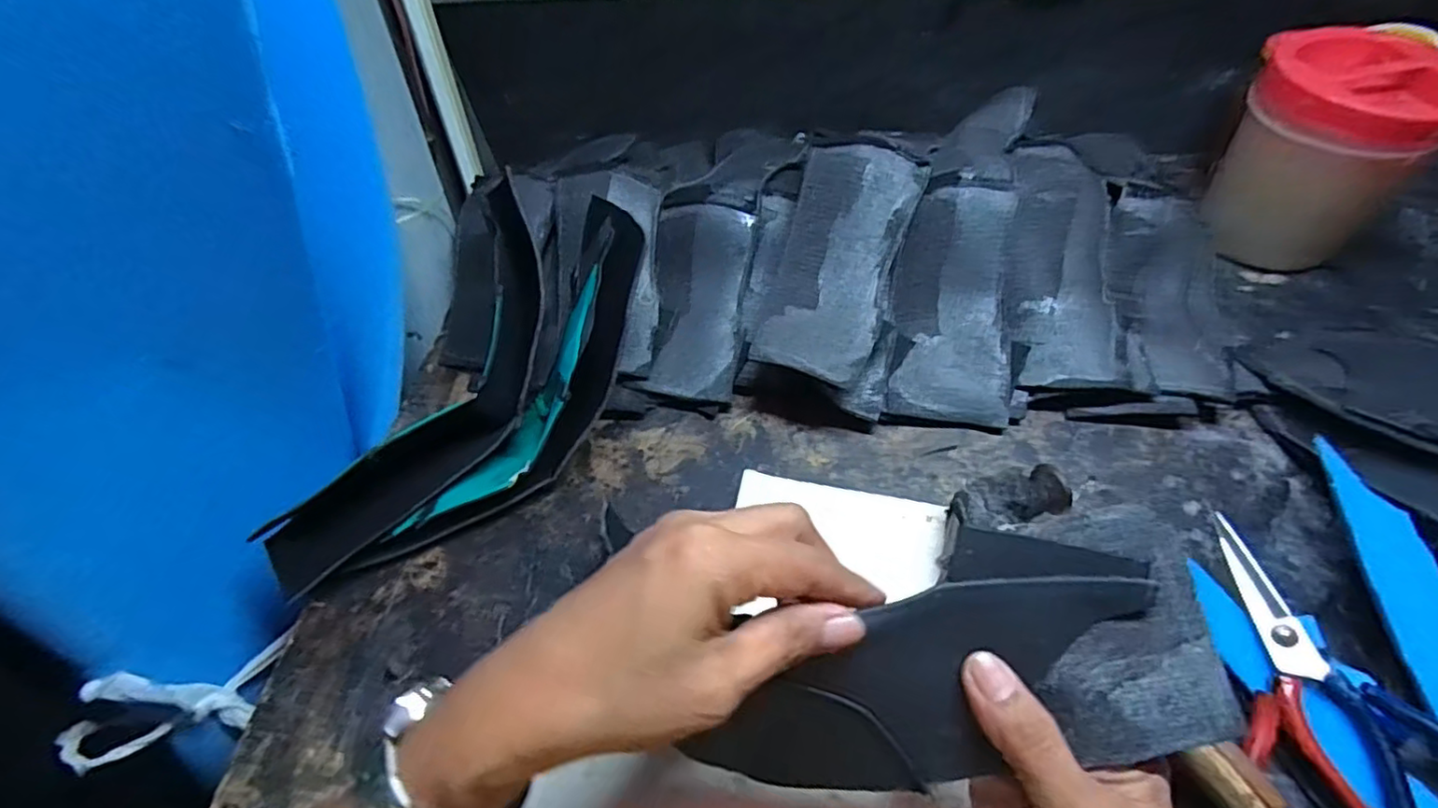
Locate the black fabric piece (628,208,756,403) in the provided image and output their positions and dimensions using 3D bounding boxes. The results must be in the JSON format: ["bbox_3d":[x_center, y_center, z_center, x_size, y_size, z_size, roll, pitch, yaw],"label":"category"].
[{"bbox_3d":[-0.017,-0.082,0.502,0.077,0.021,0.163,2,75,7],"label":"black fabric piece"}]

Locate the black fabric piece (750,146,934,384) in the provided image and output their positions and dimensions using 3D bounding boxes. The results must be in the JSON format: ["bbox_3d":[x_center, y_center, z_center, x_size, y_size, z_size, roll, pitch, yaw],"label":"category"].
[{"bbox_3d":[0.086,-0.102,0.458,0.083,0.029,0.176,15,80,16],"label":"black fabric piece"}]

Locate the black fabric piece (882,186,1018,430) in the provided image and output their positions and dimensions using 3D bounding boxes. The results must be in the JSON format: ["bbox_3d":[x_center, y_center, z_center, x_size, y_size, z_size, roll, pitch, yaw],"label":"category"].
[{"bbox_3d":[0.171,-0.071,0.462,0.081,0.024,0.167,4,87,9],"label":"black fabric piece"}]

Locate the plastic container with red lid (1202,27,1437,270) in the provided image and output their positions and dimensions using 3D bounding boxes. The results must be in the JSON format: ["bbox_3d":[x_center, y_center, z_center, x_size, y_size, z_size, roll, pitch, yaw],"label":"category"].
[{"bbox_3d":[0.456,-0.191,0.487,0.122,0.139,0.101,25,60,22],"label":"plastic container with red lid"}]

